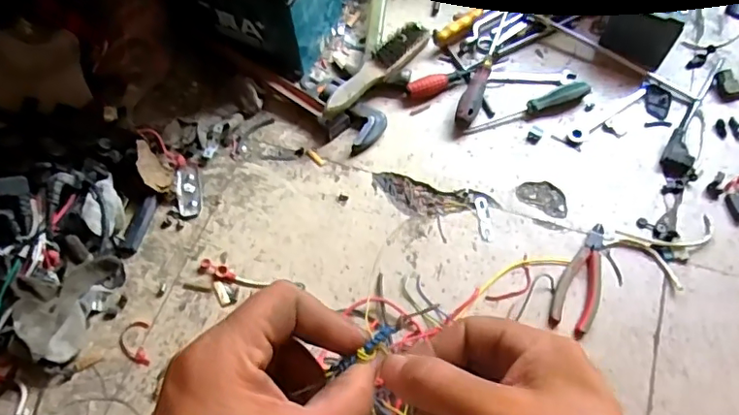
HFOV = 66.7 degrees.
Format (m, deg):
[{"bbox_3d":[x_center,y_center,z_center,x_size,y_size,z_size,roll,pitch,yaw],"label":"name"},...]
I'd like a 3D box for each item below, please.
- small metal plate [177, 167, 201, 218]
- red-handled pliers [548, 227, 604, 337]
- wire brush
[{"bbox_3d":[-0.255,-0.022,0.796,0.031,0.006,0.078,-5,63,-16],"label":"small metal plate"},{"bbox_3d":[0.273,0.087,0.712,0.051,0.010,0.152,24,67,15],"label":"red-handled pliers"},{"bbox_3d":[0.019,-0.212,0.835,0.034,0.044,0.238,32,57,18],"label":"wire brush"}]

